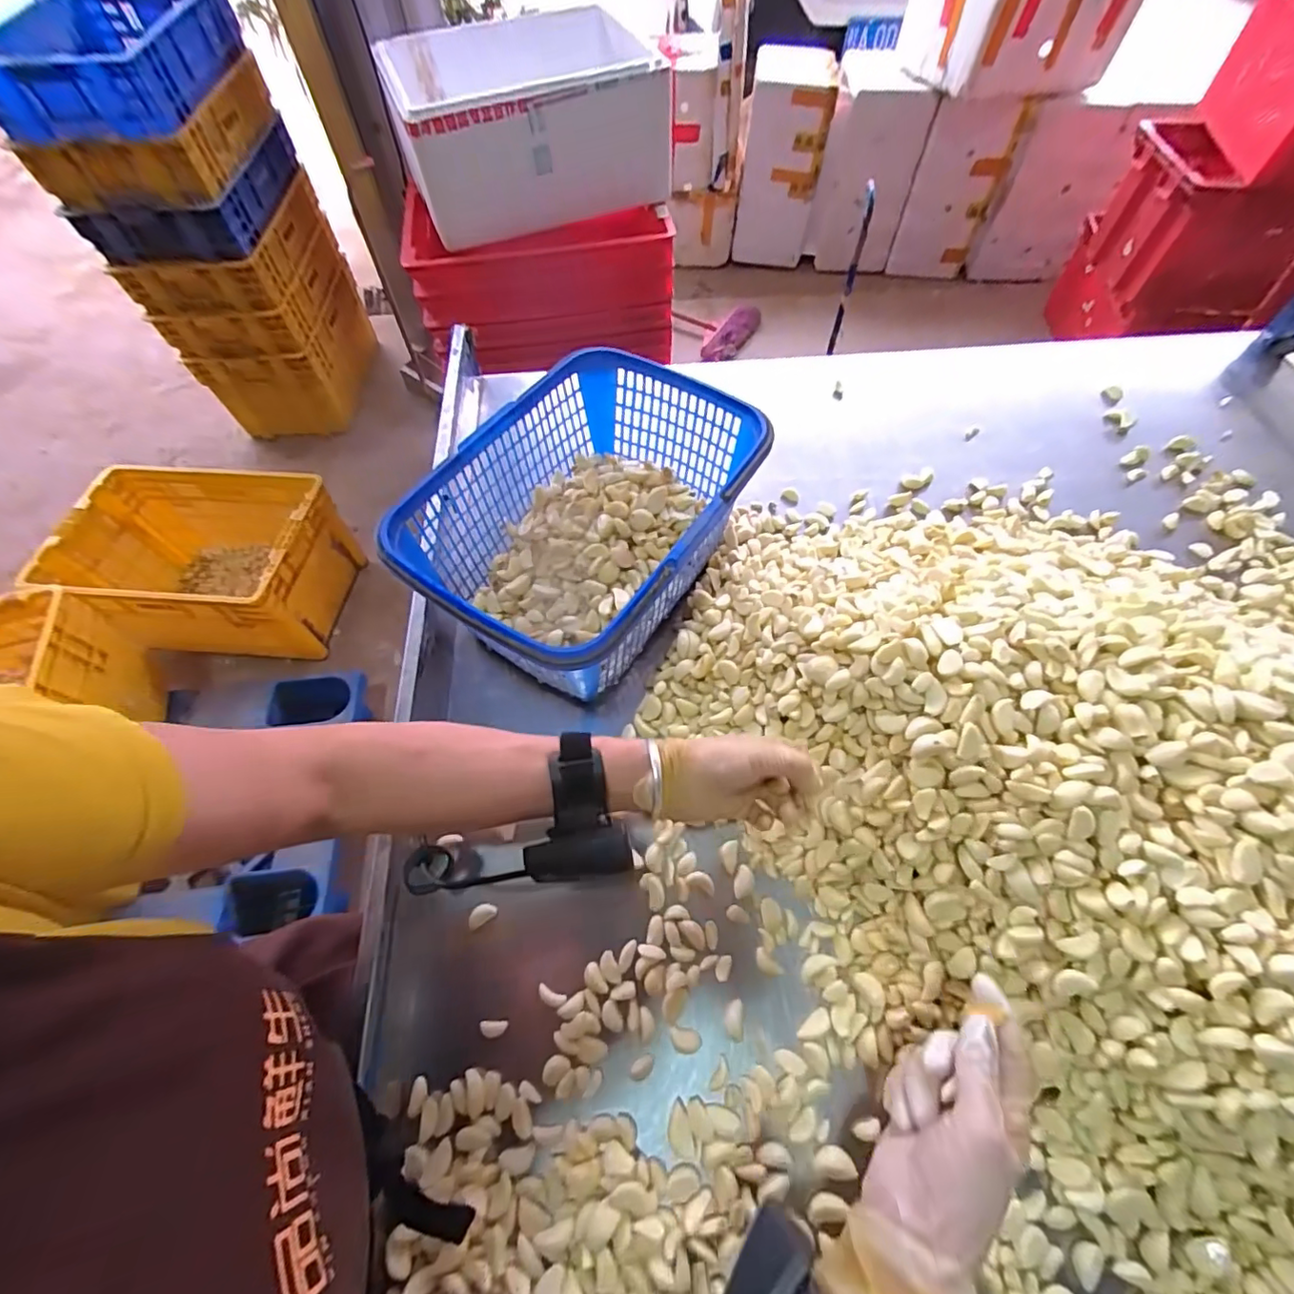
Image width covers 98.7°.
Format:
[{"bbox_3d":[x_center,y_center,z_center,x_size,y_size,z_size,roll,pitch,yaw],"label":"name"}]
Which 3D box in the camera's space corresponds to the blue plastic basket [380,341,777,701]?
[{"bbox_3d":[-0.050,-0.119,0.540,0.230,0.137,0.327,29,65,16],"label":"blue plastic basket"}]

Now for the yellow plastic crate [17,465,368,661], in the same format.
[{"bbox_3d":[-1.147,-0.221,1.481,0.607,0.323,0.433,4,61,3],"label":"yellow plastic crate"}]

